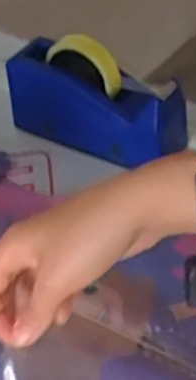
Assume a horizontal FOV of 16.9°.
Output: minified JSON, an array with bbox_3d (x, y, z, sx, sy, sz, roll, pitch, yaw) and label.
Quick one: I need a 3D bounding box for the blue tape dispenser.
[{"bbox_3d":[-0.004,-0.107,0.749,0.205,0.115,0.067,20,48,26],"label":"blue tape dispenser"}]

